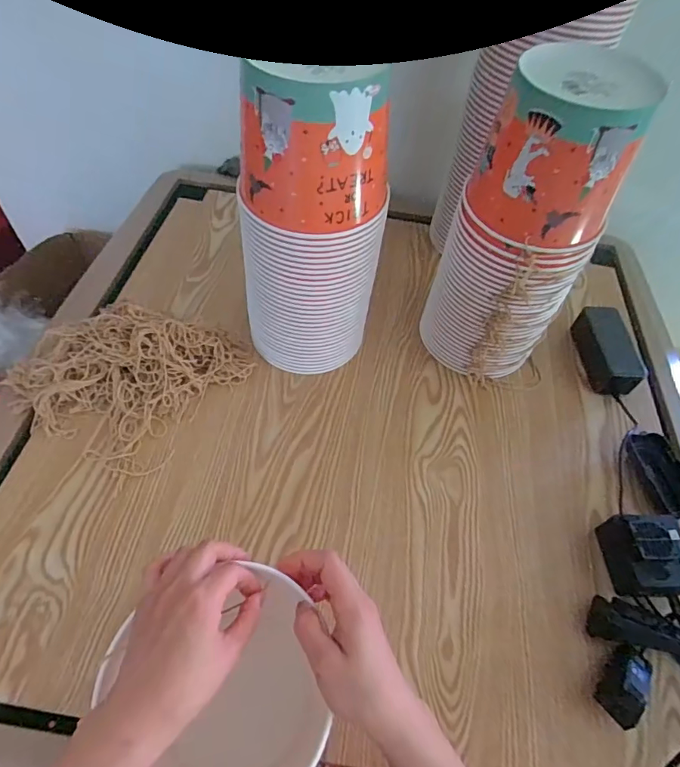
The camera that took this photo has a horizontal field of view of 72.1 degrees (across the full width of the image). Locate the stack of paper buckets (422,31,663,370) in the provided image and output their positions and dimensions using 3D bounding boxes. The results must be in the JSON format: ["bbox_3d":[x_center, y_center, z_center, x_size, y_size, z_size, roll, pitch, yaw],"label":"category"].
[{"bbox_3d":[0.213,-0.173,0.570,0.157,0.357,0.170,27,56,15],"label":"stack of paper buckets"}]

